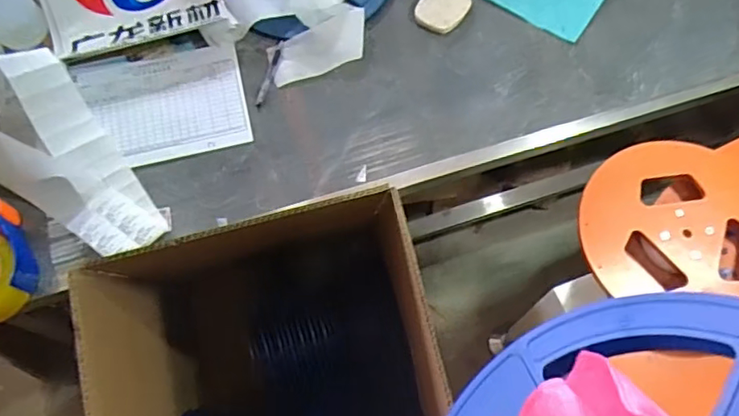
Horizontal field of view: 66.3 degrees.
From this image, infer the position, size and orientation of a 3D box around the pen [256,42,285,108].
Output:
[{"bbox_3d":[-0.167,-0.227,0.954,0.014,0.009,0.129,14,68,7],"label":"pen"}]

